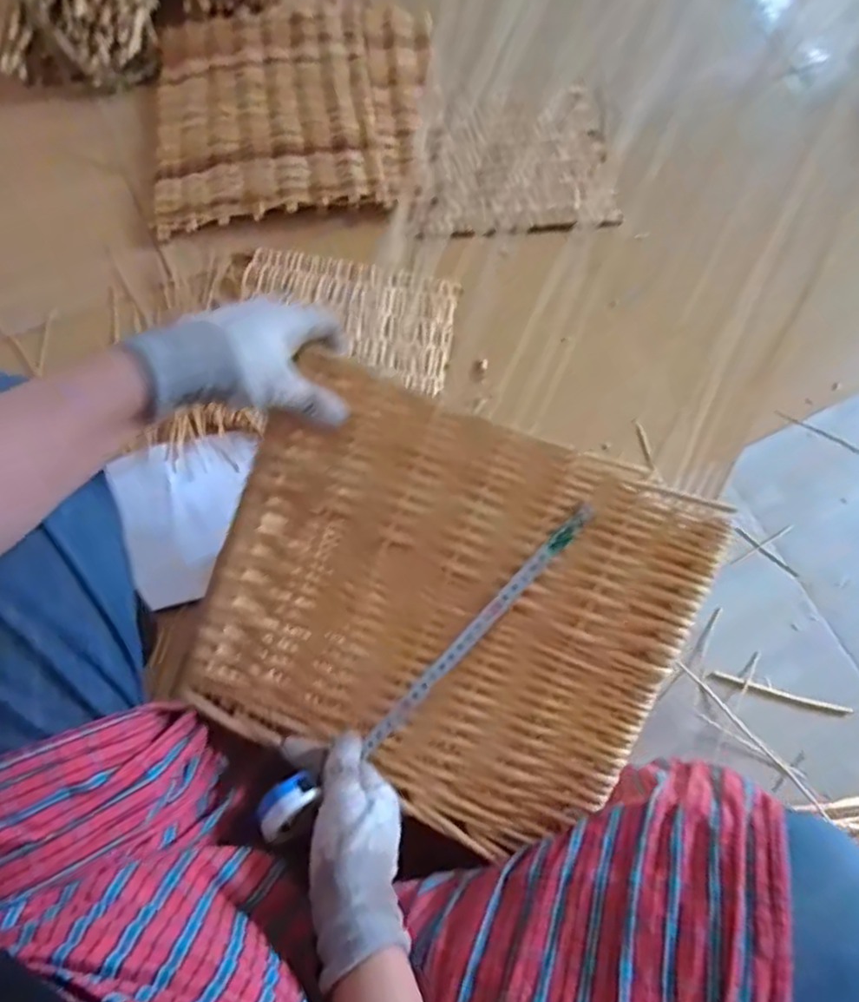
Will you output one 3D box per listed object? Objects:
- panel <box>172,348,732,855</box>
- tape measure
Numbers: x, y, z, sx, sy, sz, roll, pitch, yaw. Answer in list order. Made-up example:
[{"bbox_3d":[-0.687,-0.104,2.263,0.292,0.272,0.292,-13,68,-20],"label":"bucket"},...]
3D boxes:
[{"bbox_3d":[0.005,0.082,0.515,0.331,0.021,0.291,23,96,7],"label":"panel"},{"bbox_3d":[0.000,0.124,0.498,0.320,0.048,0.030,-44,77,-3],"label":"tape measure"}]

